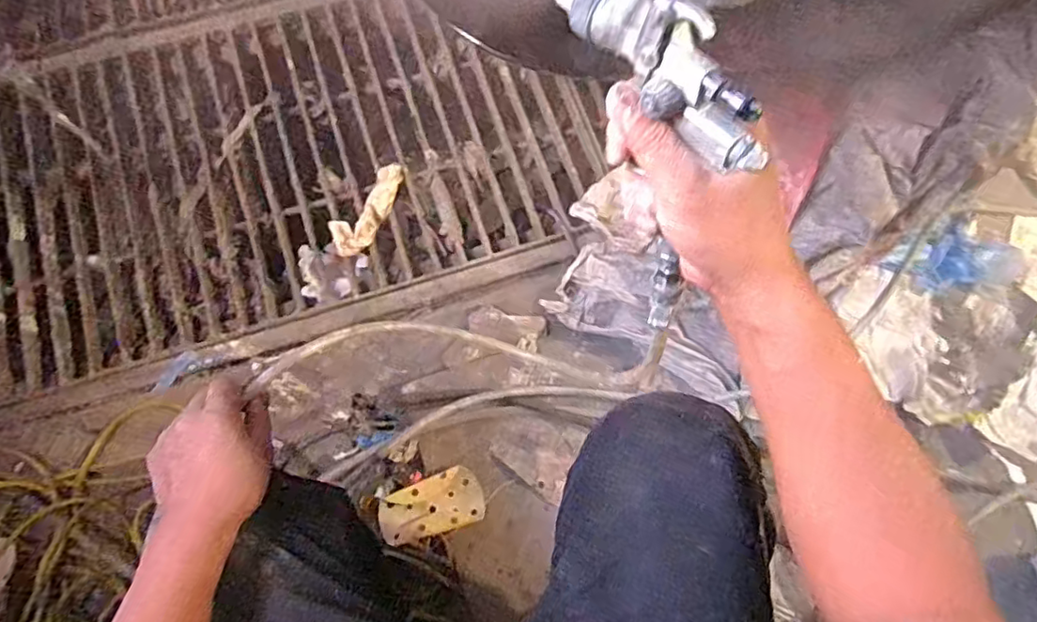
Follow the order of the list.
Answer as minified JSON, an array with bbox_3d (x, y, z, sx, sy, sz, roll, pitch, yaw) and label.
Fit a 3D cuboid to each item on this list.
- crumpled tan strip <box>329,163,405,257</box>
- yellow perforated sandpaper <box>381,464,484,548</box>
[{"bbox_3d":[-0.225,-0.155,0.931,0.071,0.022,0.159,40,77,8],"label":"crumpled tan strip"},{"bbox_3d":[-0.121,0.273,0.849,0.139,0.019,0.078,-17,76,-6],"label":"yellow perforated sandpaper"}]

